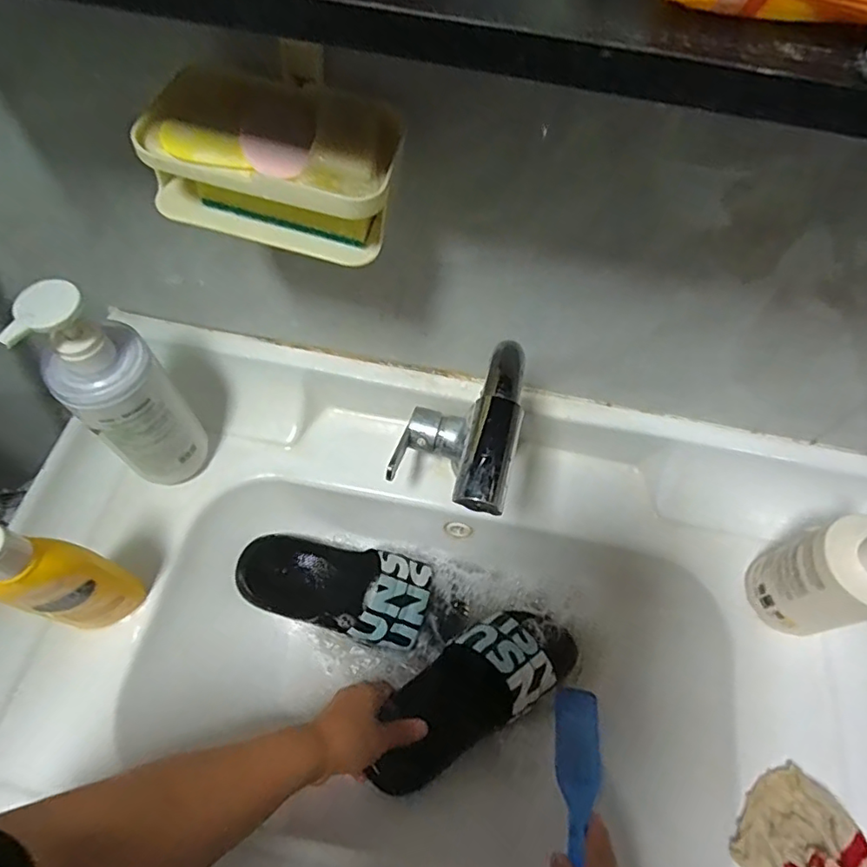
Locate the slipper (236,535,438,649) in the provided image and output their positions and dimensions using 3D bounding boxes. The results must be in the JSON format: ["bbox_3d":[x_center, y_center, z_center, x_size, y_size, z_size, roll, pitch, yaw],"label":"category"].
[{"bbox_3d":[-0.105,0.161,0.593,0.197,0.064,0.086,13,62,4],"label":"slipper"}]

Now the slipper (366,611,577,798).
[{"bbox_3d":[0.042,0.251,0.555,0.236,0.063,0.092,-29,67,-24],"label":"slipper"}]

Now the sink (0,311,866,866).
[{"bbox_3d":[0.014,0.192,0.533,0.803,0.174,0.468,12,62,3],"label":"sink"}]

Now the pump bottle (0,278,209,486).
[{"bbox_3d":[-0.260,-0.026,0.479,0.075,0.243,0.057,-30,68,-18],"label":"pump bottle"}]

